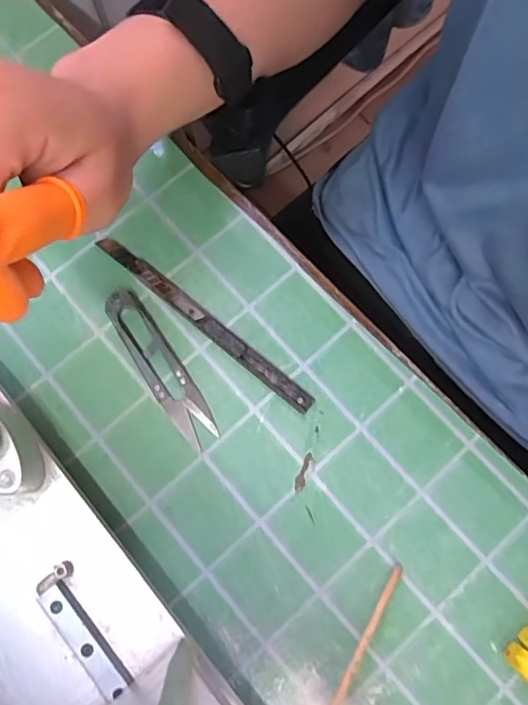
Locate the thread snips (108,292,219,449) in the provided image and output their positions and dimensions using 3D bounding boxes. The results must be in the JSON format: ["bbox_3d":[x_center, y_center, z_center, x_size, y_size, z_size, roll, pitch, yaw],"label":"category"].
[{"bbox_3d":[-0.061,0.008,0.296,0.022,0.009,0.099,-34,79,-10],"label":"thread snips"}]

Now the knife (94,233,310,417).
[{"bbox_3d":[-0.036,-0.019,0.302,0.158,0.007,0.012,39,78,8],"label":"knife"}]

